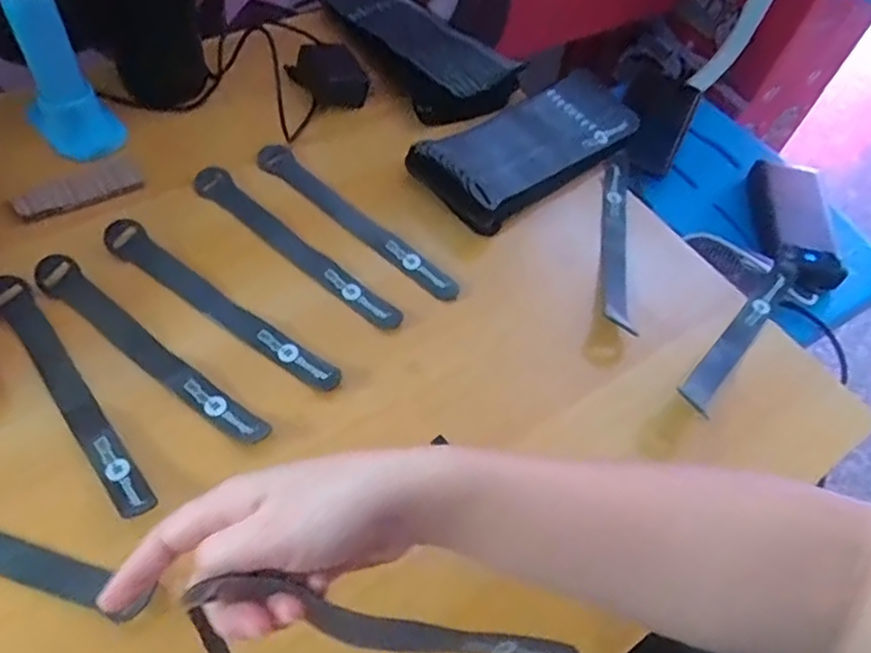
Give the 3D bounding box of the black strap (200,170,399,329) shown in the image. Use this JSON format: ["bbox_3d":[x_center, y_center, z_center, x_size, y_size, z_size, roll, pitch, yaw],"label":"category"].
[{"bbox_3d":[-0.104,-0.059,0.485,0.198,0.004,0.025,38,62,19],"label":"black strap"}]

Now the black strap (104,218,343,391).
[{"bbox_3d":[-0.147,-0.015,0.448,0.202,0.006,0.025,34,65,17],"label":"black strap"}]

